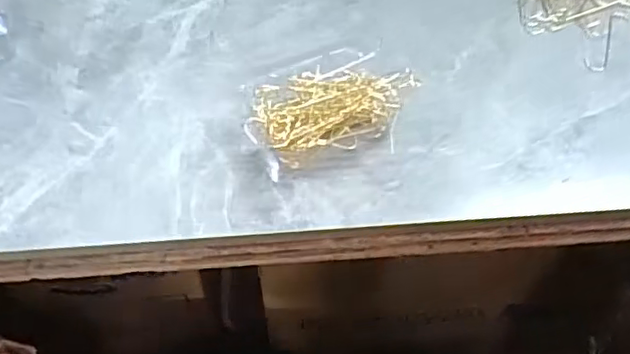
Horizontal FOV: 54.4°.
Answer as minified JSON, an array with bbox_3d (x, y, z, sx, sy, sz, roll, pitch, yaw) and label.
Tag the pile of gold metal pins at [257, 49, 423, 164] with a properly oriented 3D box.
[{"bbox_3d":[0.010,-0.039,0.337,0.081,0.030,0.042,-17,53,-13],"label":"pile of gold metal pins"}]

